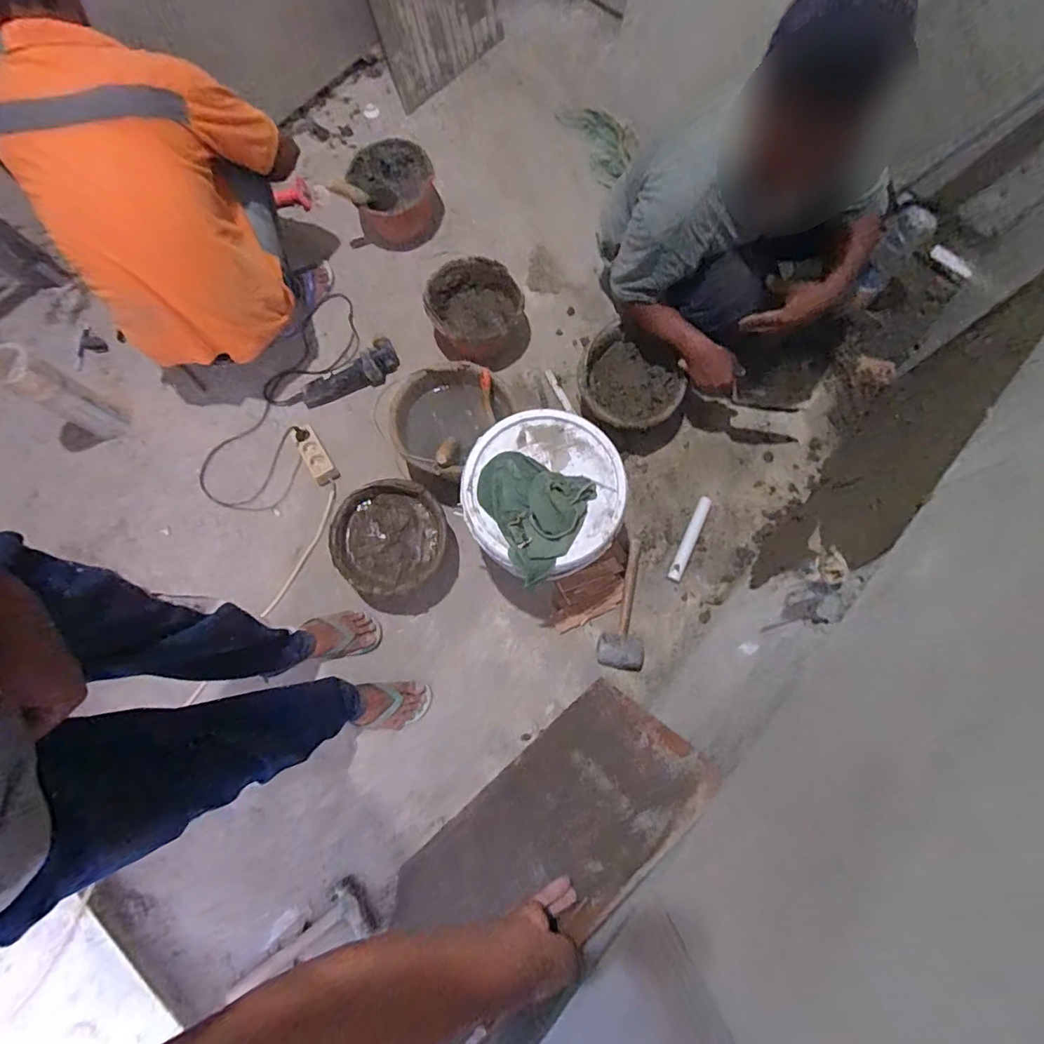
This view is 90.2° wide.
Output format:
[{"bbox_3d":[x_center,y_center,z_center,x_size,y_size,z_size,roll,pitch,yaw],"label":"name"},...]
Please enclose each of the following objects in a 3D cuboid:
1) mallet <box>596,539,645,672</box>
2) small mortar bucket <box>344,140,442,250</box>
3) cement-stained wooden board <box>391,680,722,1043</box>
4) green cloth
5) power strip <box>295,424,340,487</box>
[{"bbox_3d":[0.235,0.187,1.209,0.109,0.085,0.305,7,76,4],"label":"mallet"},{"bbox_3d":[-0.363,-0.924,1.495,0.257,0.188,0.197,-16,75,-2],"label":"small mortar bucket"},{"bbox_3d":[0.002,0.528,0.869,0.570,0.610,0.023,-42,90,-9],"label":"cement-stained wooden board"},{"bbox_3d":[0.038,-0.032,0.951,0.194,0.076,0.228,-28,76,-5],"label":"green cloth"},{"bbox_3d":[-0.541,-0.174,1.352,0.066,0.043,0.171,-30,76,-6],"label":"power strip"}]

